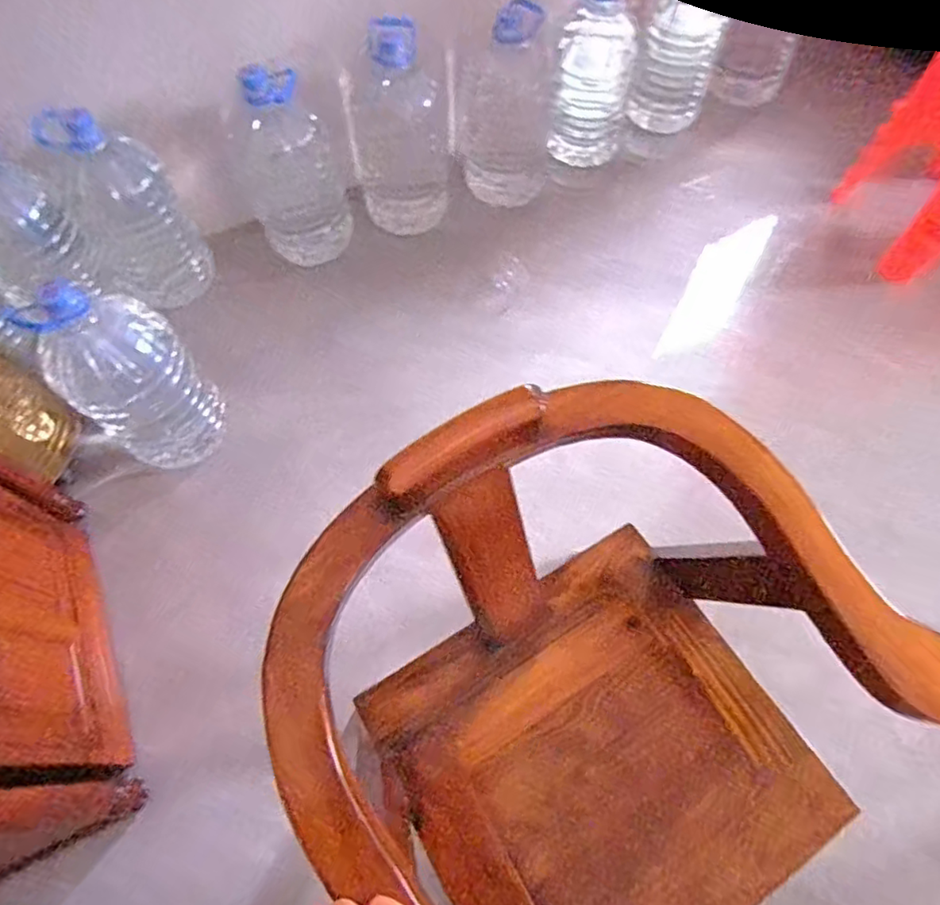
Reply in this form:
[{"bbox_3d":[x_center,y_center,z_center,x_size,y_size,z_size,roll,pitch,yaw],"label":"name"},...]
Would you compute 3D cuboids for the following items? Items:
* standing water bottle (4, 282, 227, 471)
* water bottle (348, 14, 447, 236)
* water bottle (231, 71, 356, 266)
[{"bbox_3d":[-0.677,-0.148,1.192,0.224,0.435,0.192,-40,70,-18],"label":"standing water bottle"},{"bbox_3d":[-0.182,-0.811,1.518,0.226,0.436,0.182,-9,64,-5],"label":"water bottle"},{"bbox_3d":[-0.451,-0.714,1.473,0.234,0.473,0.229,-23,66,-11],"label":"water bottle"}]

